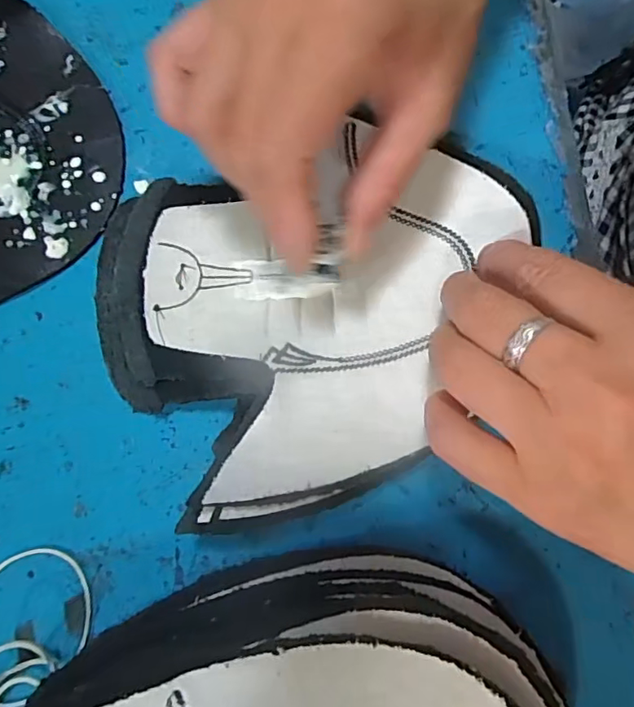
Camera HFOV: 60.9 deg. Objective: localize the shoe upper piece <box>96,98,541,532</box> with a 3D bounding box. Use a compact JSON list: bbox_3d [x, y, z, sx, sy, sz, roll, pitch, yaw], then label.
[{"bbox_3d":[-0.003,-0.009,0.213,0.168,0.021,0.137,-5,78,0],"label":"shoe upper piece"}]

